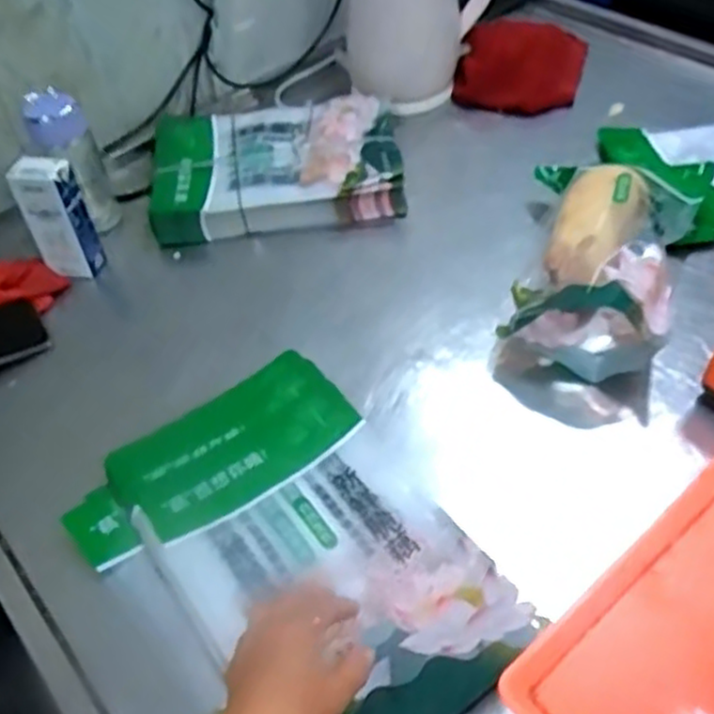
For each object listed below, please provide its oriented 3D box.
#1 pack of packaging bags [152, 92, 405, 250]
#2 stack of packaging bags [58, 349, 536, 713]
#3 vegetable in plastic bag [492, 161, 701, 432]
[{"bbox_3d":[-0.101,-0.241,0.940,0.307,0.068,0.231,-6,48,1],"label":"pack of packaging bags"},{"bbox_3d":[-0.057,0.156,0.586,0.239,0.025,0.333,-31,52,-20],"label":"stack of packaging bags"},{"bbox_3d":[0.232,-0.085,0.741,0.162,0.093,0.290,14,52,18],"label":"vegetable in plastic bag"}]

